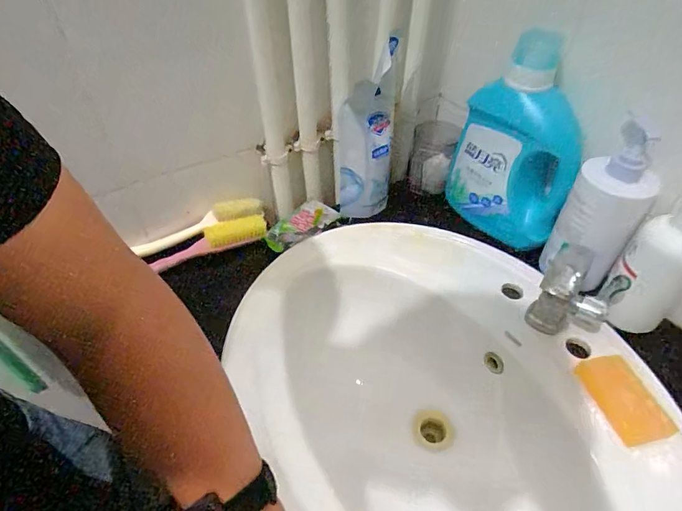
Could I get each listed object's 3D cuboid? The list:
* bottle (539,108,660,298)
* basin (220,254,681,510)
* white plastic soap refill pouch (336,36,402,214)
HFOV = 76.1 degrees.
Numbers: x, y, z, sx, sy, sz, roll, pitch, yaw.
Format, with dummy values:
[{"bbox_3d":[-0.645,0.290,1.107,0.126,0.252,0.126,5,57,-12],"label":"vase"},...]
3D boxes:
[{"bbox_3d":[0.325,-0.055,0.538,0.088,0.199,0.087,-33,54,-28],"label":"bottle"},{"bbox_3d":[0.106,0.193,0.523,0.396,0.186,0.533,-35,55,-30],"label":"basin"},{"bbox_3d":[0.036,-0.157,0.650,0.085,0.179,0.066,-2,45,-2],"label":"white plastic soap refill pouch"}]

